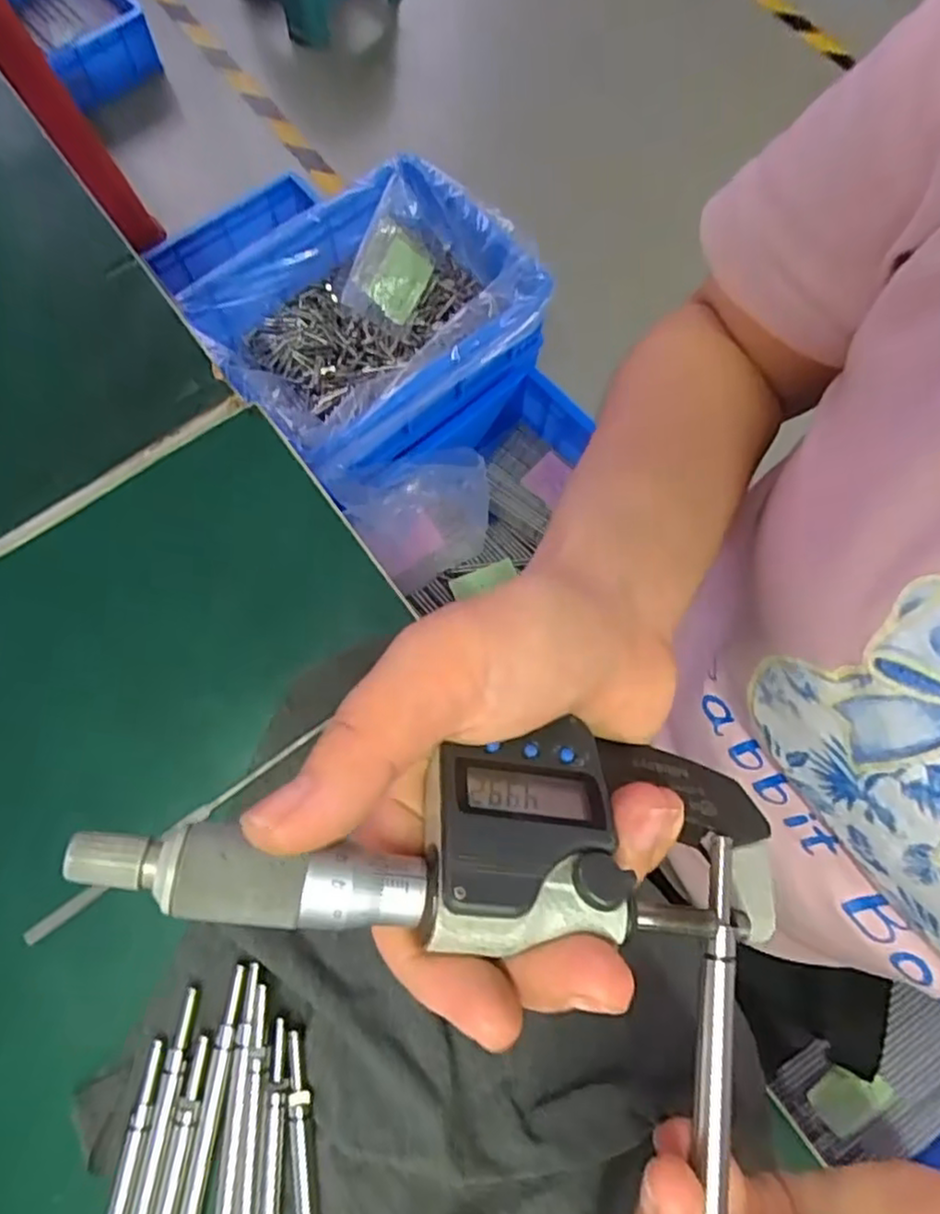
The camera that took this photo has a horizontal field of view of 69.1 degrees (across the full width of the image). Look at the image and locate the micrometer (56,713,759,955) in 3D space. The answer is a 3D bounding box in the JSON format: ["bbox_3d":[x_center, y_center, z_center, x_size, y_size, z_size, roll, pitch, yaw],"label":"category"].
[{"bbox_3d":[0.003,0.052,0.152,0.158,0.031,0.045,2,72,-21],"label":"micrometer"}]

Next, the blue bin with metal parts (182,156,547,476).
[{"bbox_3d":[-0.132,-0.378,0.913,0.399,0.131,0.311,-37,77,-12],"label":"blue bin with metal parts"}]

